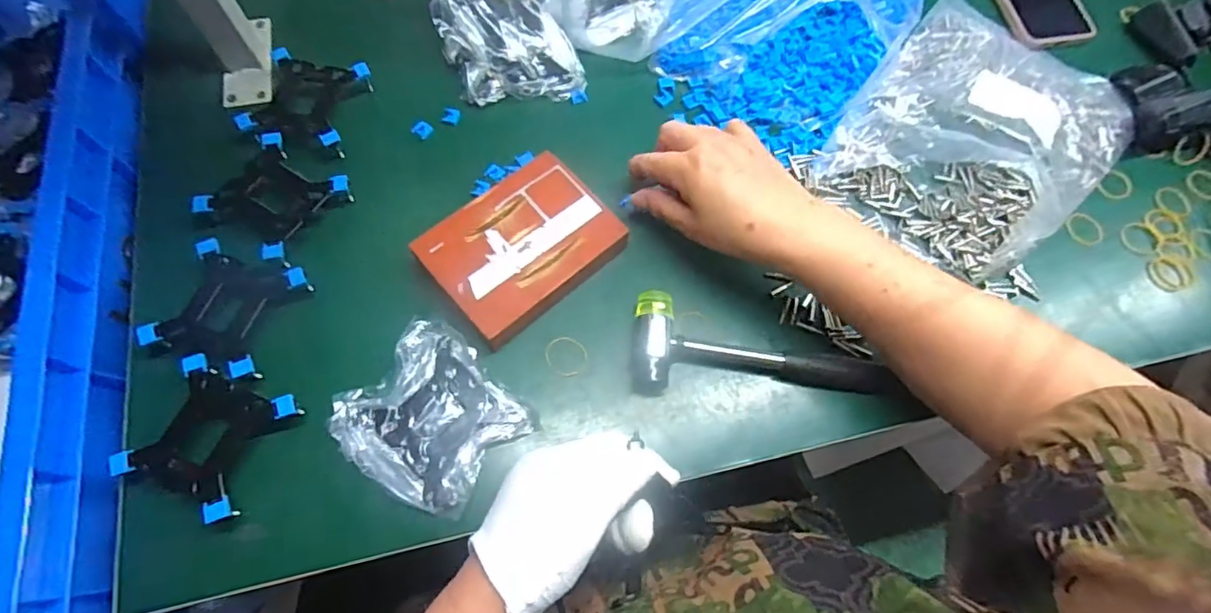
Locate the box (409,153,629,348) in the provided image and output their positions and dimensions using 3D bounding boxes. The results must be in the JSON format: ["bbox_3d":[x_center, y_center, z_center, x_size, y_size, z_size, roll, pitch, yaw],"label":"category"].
[{"bbox_3d":[-0.066,-0.047,0.454,0.137,0.029,0.107,-40,76,-15],"label":"box"}]

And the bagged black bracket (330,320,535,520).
[{"bbox_3d":[-0.125,0.079,0.413,0.116,0.013,0.107,37,72,11],"label":"bagged black bracket"}]

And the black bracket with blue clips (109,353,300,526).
[{"bbox_3d":[-0.269,0.086,0.389,0.086,0.021,0.084,21,70,5],"label":"black bracket with blue clips"}]

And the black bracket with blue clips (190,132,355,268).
[{"bbox_3d":[-0.269,-0.089,0.459,0.098,0.019,0.086,30,71,8],"label":"black bracket with blue clips"}]

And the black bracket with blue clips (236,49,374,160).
[{"bbox_3d":[-0.258,-0.178,0.495,0.086,0.016,0.083,12,69,2],"label":"black bracket with blue clips"}]

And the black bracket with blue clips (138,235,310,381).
[{"bbox_3d":[-0.279,-0.001,0.419,0.093,0.012,0.089,13,70,2],"label":"black bracket with blue clips"}]

